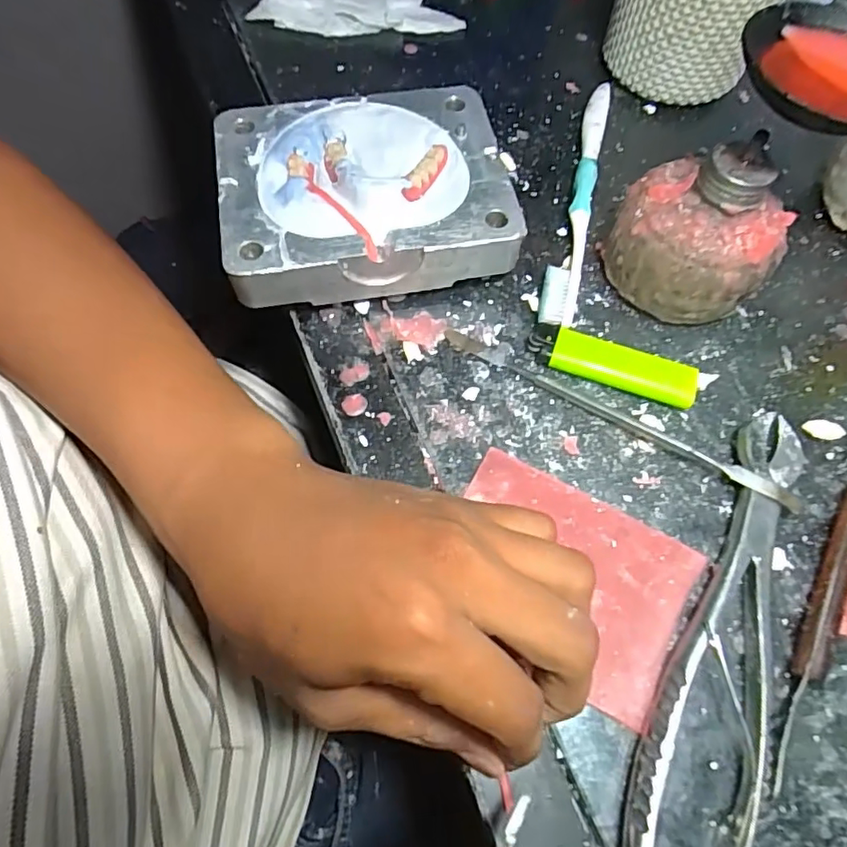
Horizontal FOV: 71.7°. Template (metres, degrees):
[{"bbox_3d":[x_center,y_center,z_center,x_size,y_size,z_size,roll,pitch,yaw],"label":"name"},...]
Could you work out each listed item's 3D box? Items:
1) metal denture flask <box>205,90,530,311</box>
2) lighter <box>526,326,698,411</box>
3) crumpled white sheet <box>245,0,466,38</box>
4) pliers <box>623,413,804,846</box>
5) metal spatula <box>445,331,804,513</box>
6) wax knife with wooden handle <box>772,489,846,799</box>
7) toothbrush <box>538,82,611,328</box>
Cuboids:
[{"bbox_3d":[-0.030,-0.115,0.299,0.136,0.044,0.106,-10,66,-6],"label":"metal denture flask"},{"bbox_3d":[0.089,-0.028,0.280,0.077,0.009,0.021,18,66,7],"label":"lighter"},{"bbox_3d":[-0.049,-0.292,0.404,0.134,0.013,0.075,-11,66,-6],"label":"crumpled white sheet"},{"bbox_3d":[0.121,0.080,0.229,0.041,0.012,0.194,24,67,10],"label":"pliers"},{"bbox_3d":[0.087,-0.006,0.269,0.171,0.009,0.014,28,68,12],"label":"metal spatula"},{"bbox_3d":[0.166,0.064,0.238,0.010,0.010,0.166,29,68,12],"label":"wax knife with wooden handle"},{"bbox_3d":[0.086,-0.124,0.323,0.017,0.012,0.176,14,66,6],"label":"toothbrush"}]

